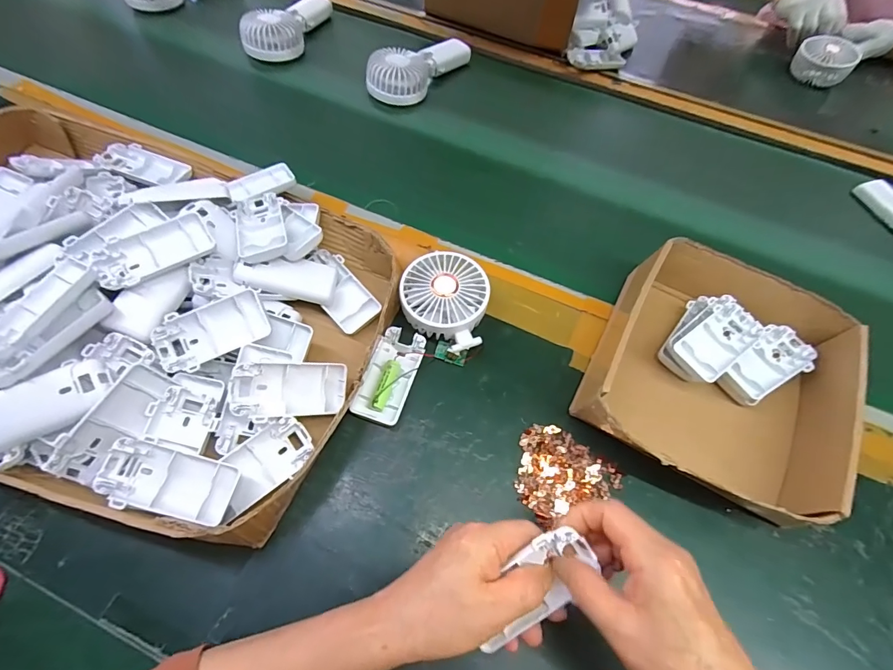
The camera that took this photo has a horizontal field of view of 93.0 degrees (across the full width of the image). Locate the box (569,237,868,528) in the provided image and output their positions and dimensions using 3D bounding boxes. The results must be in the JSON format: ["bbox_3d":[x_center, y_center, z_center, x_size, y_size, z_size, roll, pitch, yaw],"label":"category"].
[{"bbox_3d":[0.252,0.029,0.398,0.198,0.072,0.207,27,64,12],"label":"box"}]

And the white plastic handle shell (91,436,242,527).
[{"bbox_3d":[-0.213,0.113,0.326,0.094,0.016,0.047,20,76,-4],"label":"white plastic handle shell"}]

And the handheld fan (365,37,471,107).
[{"bbox_3d":[-0.040,-0.410,0.641,0.078,0.049,0.181,36,66,16],"label":"handheld fan"}]

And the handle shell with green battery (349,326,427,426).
[{"bbox_3d":[-0.055,0.039,0.410,0.048,0.018,0.096,15,62,6],"label":"handle shell with green battery"}]

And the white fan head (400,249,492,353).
[{"bbox_3d":[-0.003,-0.033,0.432,0.087,0.043,0.097,11,61,4],"label":"white fan head"}]

